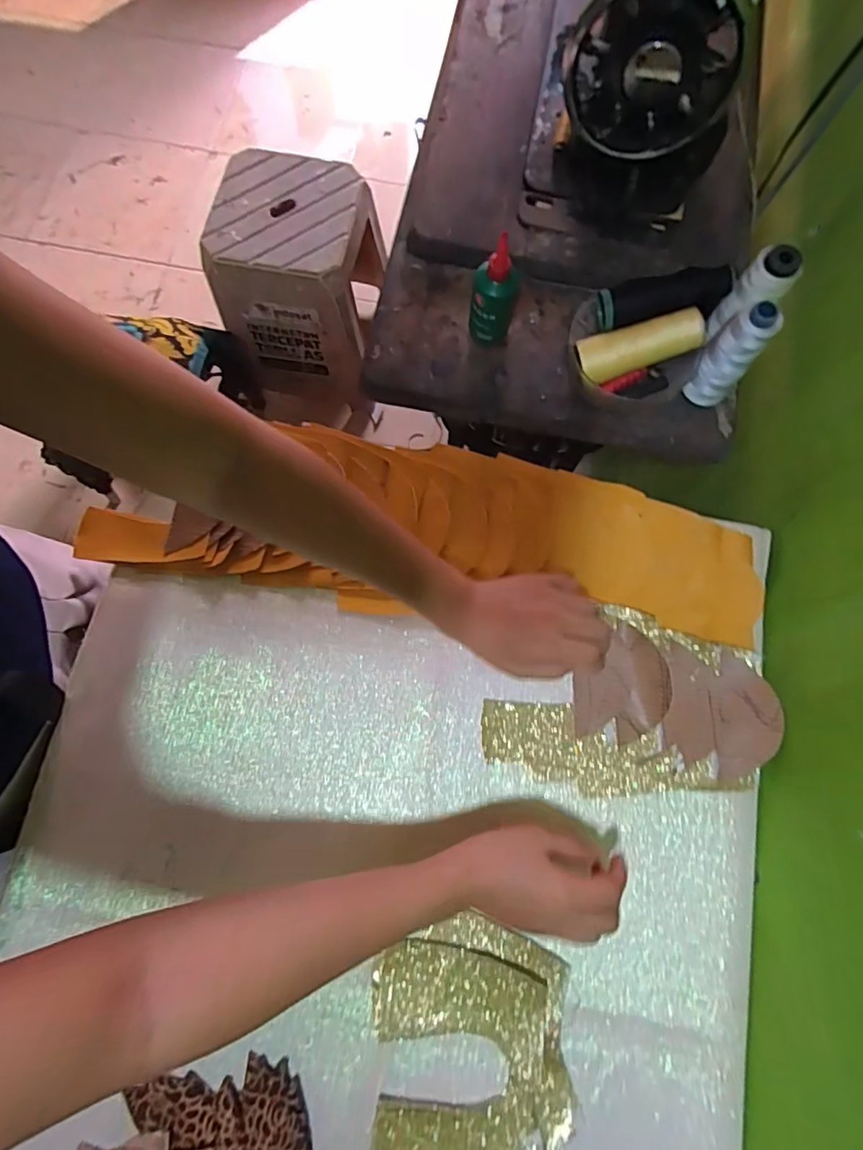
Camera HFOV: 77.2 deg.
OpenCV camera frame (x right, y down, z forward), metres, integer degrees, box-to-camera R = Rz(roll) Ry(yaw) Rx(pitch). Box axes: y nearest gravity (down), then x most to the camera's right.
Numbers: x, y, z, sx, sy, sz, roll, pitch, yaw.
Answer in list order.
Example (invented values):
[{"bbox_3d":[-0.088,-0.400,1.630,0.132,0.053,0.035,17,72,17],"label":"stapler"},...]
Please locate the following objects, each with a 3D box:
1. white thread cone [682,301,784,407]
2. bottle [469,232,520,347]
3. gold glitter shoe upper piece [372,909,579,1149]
[{"bbox_3d":[0.272,-0.197,0.496,0.039,0.107,0.032,36,79,9],"label":"white thread cone"},{"bbox_3d":[0.058,-0.272,0.525,0.042,0.107,0.048,2,76,2],"label":"bottle"},{"bbox_3d":[0.030,0.366,0.407,0.148,0.014,0.177,-1,76,1],"label":"gold glitter shoe upper piece"}]

